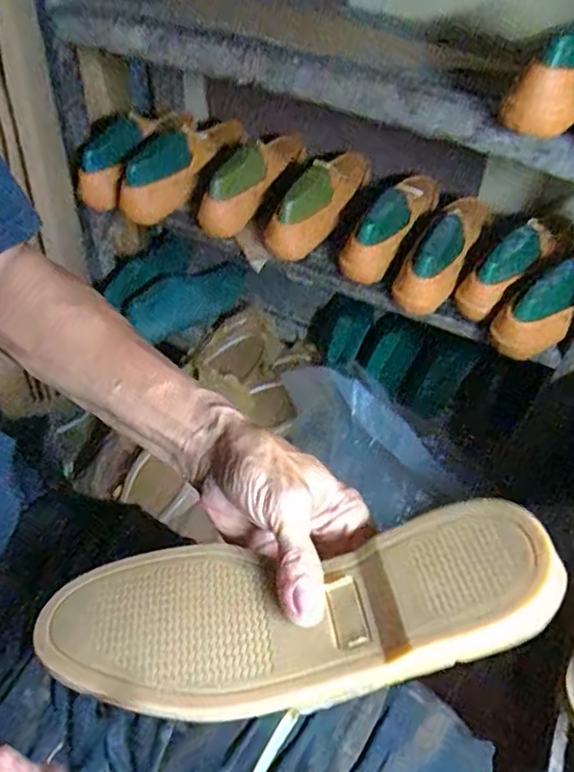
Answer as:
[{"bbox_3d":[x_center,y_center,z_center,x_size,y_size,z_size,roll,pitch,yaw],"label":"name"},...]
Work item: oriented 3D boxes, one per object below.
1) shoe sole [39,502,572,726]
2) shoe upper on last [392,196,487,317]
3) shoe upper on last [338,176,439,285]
[{"bbox_3d":[0.004,0.120,0.315,0.267,0.030,0.097,-10,48,6],"label":"shoe sole"},{"bbox_3d":[0.242,-0.216,0.870,0.071,0.088,0.261,24,51,18],"label":"shoe upper on last"},{"bbox_3d":[0.175,-0.274,0.914,0.069,0.081,0.261,26,52,19],"label":"shoe upper on last"}]

